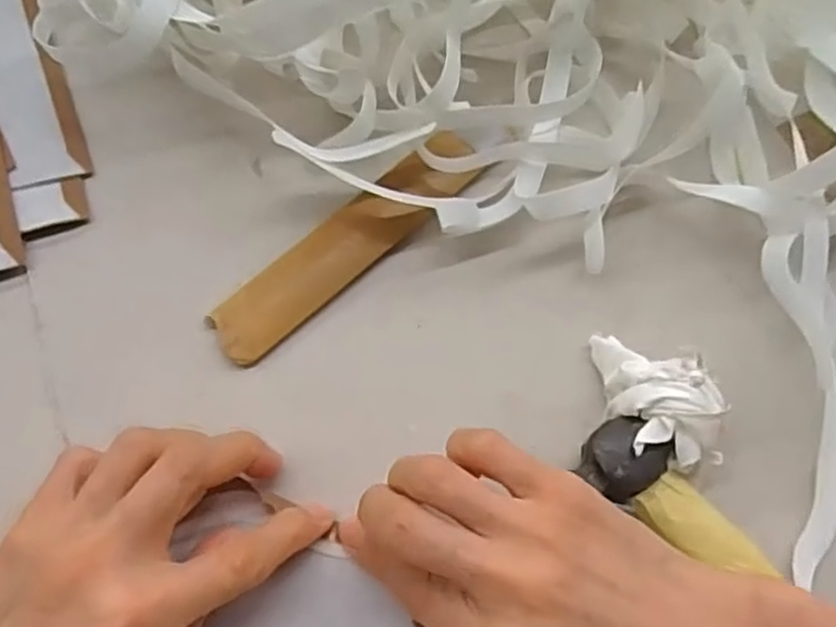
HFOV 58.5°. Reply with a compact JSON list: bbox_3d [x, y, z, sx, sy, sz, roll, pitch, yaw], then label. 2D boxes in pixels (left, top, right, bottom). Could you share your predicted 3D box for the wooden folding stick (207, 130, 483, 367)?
[{"bbox_3d":[-0.031,-0.035,0.343,0.148,0.006,0.032,-41,76,-18],"label":"wooden folding stick"}]

